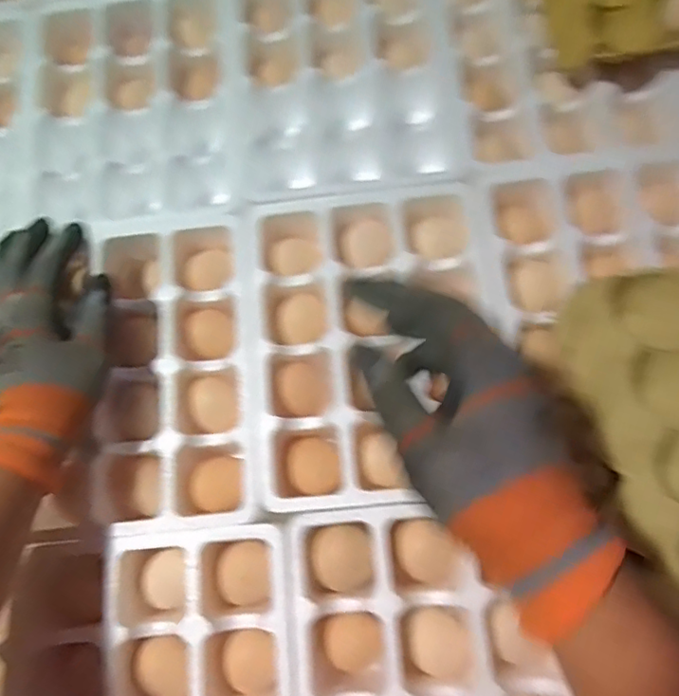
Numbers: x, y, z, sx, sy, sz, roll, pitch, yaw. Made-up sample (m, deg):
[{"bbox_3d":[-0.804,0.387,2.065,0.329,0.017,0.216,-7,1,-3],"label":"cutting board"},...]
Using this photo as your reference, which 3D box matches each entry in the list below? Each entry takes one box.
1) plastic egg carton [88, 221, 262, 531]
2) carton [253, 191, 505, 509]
[{"bbox_3d":[-0.130,0.017,0.447,0.125,0.053,0.232,-7,75,0],"label":"plastic egg carton"},{"bbox_3d":[0.026,-0.003,0.444,0.180,0.044,0.240,-5,75,0],"label":"carton"}]

